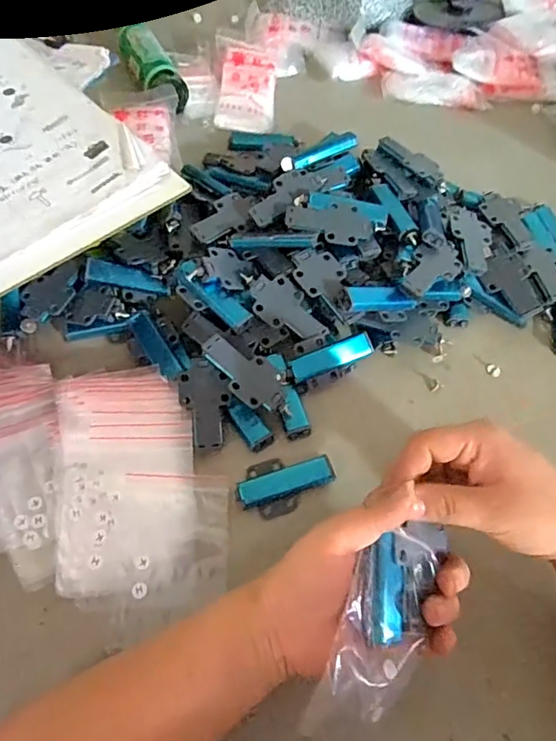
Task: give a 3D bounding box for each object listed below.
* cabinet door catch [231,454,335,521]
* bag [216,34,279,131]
[{"bbox_3d":[0.006,0.086,0.382,0.077,0.010,0.042,-16,64,-12],"label":"cabinet door catch"},{"bbox_3d":[-0.039,-0.363,0.613,0.073,0.022,0.146,1,62,-4],"label":"bag"}]

